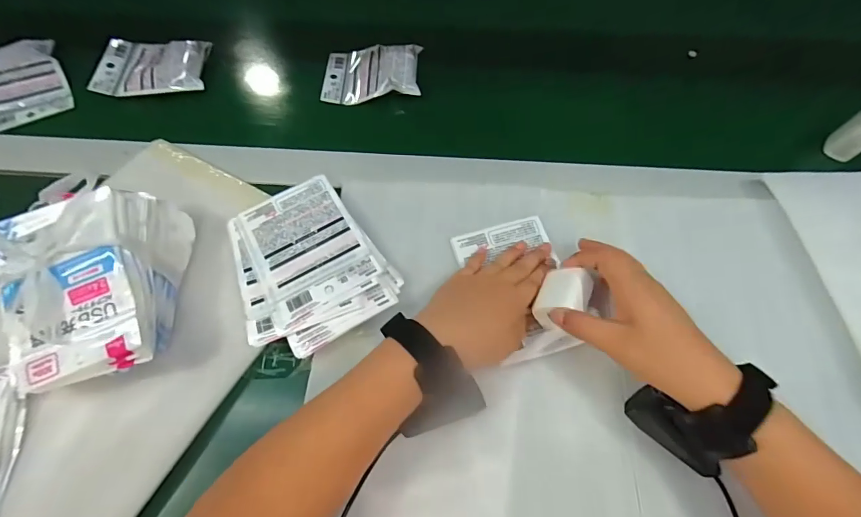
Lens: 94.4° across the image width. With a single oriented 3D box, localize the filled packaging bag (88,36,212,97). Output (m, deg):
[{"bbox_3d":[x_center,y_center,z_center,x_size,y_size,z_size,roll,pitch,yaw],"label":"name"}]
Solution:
[{"bbox_3d":[-0.371,-0.258,0.537,0.136,0.026,0.094,-2,65,-2],"label":"filled packaging bag"}]

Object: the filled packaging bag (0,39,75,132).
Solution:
[{"bbox_3d":[-0.547,-0.233,0.533,0.101,0.015,0.120,-26,84,-14],"label":"filled packaging bag"}]

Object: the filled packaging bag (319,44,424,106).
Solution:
[{"bbox_3d":[-0.079,-0.252,0.533,0.128,0.034,0.104,1,65,2],"label":"filled packaging bag"}]

